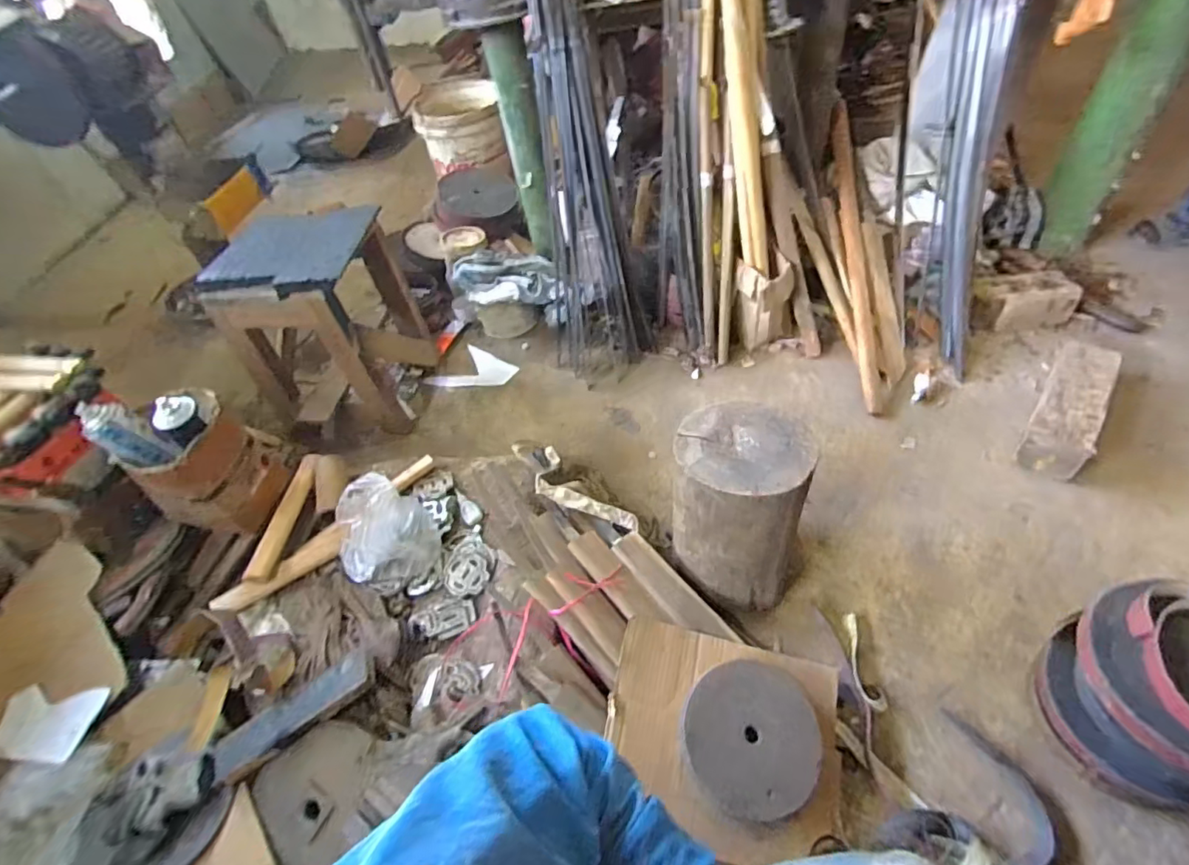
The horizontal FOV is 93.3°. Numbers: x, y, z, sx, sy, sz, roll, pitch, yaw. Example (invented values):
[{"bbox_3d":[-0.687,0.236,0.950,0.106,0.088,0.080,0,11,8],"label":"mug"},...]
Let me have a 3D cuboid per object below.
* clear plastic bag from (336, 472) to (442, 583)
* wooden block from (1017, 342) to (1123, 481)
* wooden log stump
[{"bbox_3d":[-0.362,0.160,0.968,0.160,0.105,0.155,-11,49,-2],"label":"clear plastic bag"},{"bbox_3d":[0.924,-0.033,1.098,0.111,0.110,0.272,29,58,24],"label":"wooden block"},{"bbox_3d":[0.238,0.125,0.928,0.214,0.294,0.217,13,52,17],"label":"wooden log stump"}]

